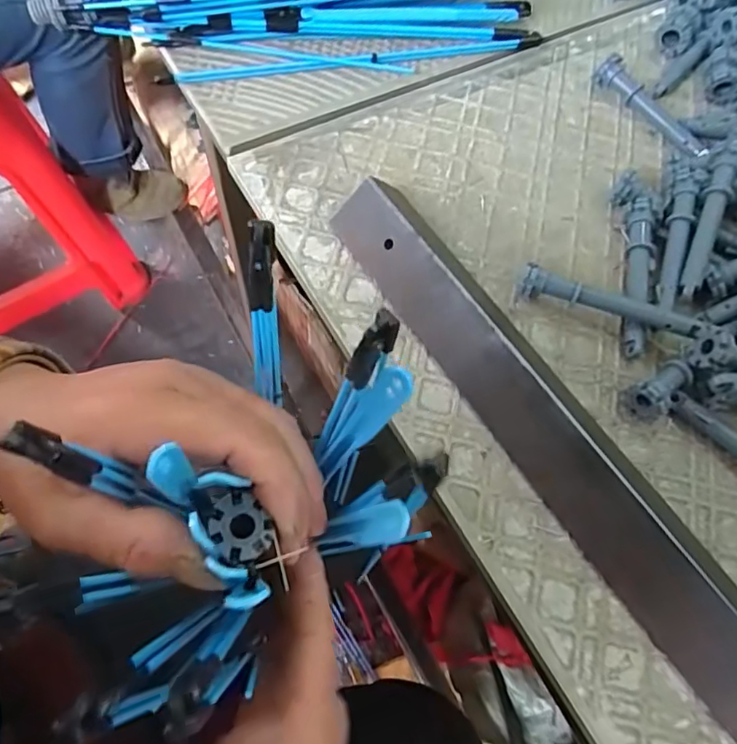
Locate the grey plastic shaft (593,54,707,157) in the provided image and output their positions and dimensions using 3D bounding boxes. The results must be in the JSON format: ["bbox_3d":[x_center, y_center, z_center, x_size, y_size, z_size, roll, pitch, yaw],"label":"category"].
[{"bbox_3d":[0.187,-0.174,0.375,0.015,0.017,0.091,-34,72,-16],"label":"grey plastic shaft"}]

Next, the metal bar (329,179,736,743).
[{"bbox_3d":[0.086,0.022,0.272,0.047,0.029,0.308,-31,72,-15],"label":"metal bar"}]

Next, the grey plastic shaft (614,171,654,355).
[{"bbox_3d":[0.151,-0.060,0.319,0.019,0.018,0.109,7,66,0],"label":"grey plastic shaft"}]

